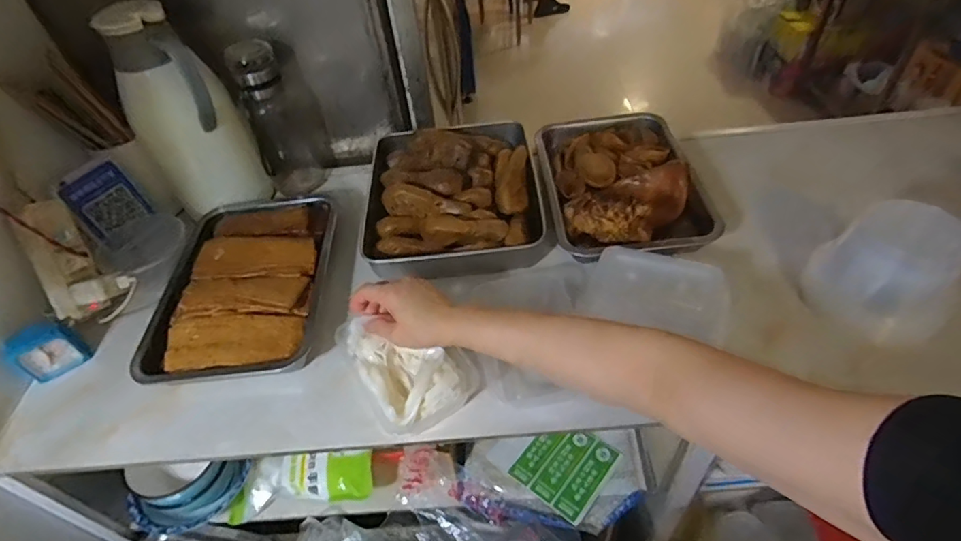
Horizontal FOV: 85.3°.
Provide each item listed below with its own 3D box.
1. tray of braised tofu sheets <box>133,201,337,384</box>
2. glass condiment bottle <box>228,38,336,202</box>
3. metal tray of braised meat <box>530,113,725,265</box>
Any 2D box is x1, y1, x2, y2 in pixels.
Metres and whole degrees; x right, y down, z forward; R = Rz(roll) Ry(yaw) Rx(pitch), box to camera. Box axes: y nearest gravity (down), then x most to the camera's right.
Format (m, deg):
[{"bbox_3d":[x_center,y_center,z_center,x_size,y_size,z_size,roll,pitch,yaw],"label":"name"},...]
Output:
[{"bbox_3d":[-0.308,0.007,0.691,0.208,0.058,0.296,-7,47,1],"label":"tray of braised tofu sheets"},{"bbox_3d":[-0.307,-0.231,0.813,0.104,0.230,0.086,-14,47,-6],"label":"glass condiment bottle"},{"bbox_3d":[0.205,-0.127,0.774,0.216,0.054,0.295,-7,47,1],"label":"metal tray of braised meat"}]

